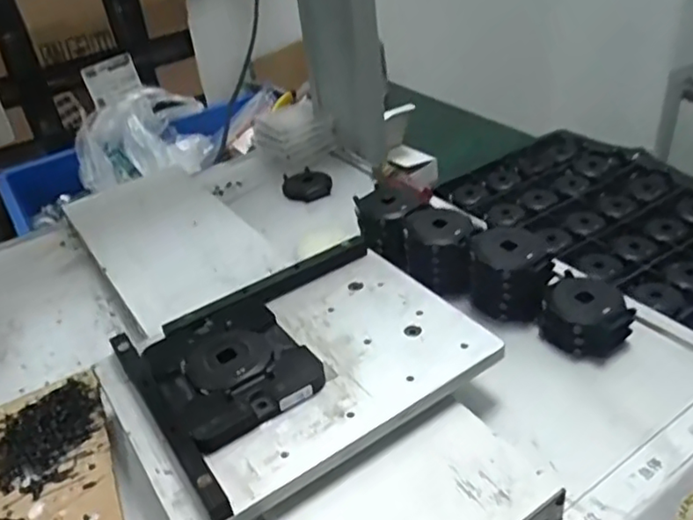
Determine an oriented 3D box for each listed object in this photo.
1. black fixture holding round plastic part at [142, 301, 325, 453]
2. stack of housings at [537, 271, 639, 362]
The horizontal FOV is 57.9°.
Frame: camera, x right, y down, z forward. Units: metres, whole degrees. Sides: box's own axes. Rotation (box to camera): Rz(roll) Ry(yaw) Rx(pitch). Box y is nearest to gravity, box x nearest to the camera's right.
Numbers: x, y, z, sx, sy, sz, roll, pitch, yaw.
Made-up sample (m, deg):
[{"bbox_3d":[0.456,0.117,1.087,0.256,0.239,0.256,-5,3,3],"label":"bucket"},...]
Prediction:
[{"bbox_3d":[-0.066,0.058,0.356,0.079,0.012,0.092,-25,39,-25],"label":"black fixture holding round plastic part"},{"bbox_3d":[0.158,0.036,0.407,0.051,0.032,0.047,24,45,36],"label":"stack of housings"}]

